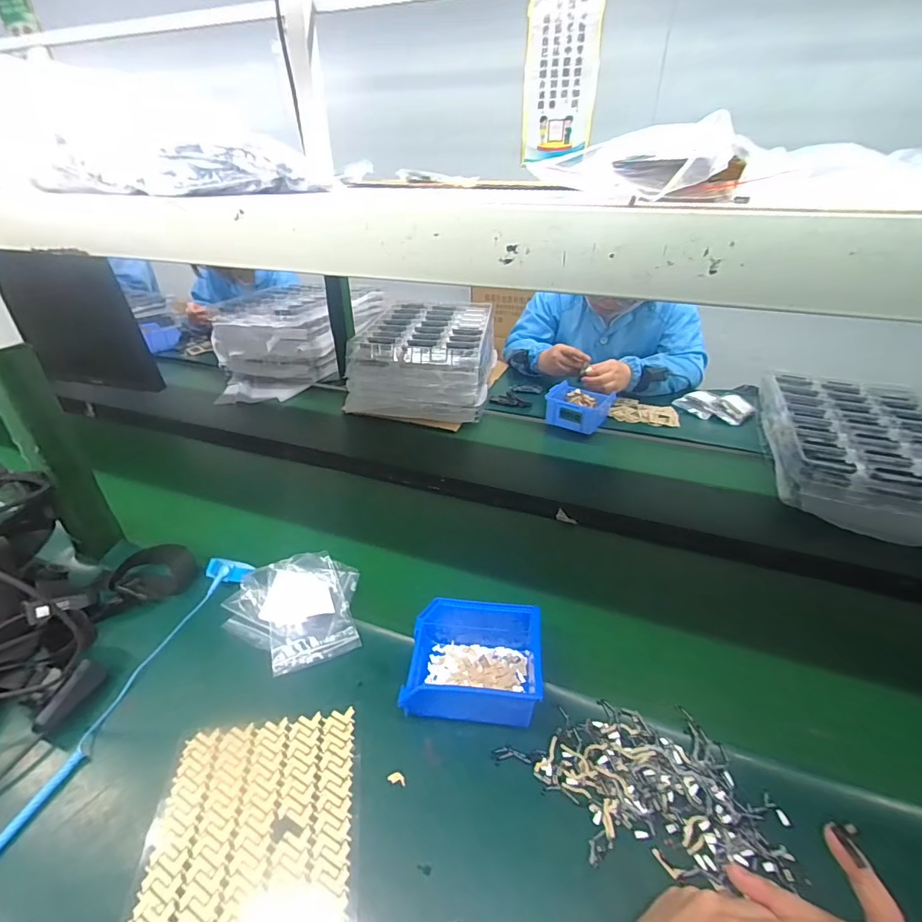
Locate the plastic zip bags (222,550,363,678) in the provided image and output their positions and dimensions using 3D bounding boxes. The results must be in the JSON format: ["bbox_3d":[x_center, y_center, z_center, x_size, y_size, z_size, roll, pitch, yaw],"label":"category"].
[{"bbox_3d":[-0.205,0.187,0.578,0.153,0.026,0.150,-10,42,-18],"label":"plastic zip bags"}]

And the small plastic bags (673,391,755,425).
[{"bbox_3d":[0.587,-0.125,1.084,0.169,0.036,0.105,11,34,17],"label":"small plastic bags"}]

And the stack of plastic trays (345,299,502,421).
[{"bbox_3d":[-0.072,-0.277,1.192,0.301,0.145,0.452,4,33,7],"label":"stack of plastic trays"}]

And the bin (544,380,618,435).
[{"bbox_3d":[0.265,-0.121,1.043,0.131,0.060,0.132,21,38,29],"label":"bin"}]

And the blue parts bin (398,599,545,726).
[{"bbox_3d":[0.013,0.215,0.505,0.139,0.074,0.124,2,33,3],"label":"blue parts bin"}]

